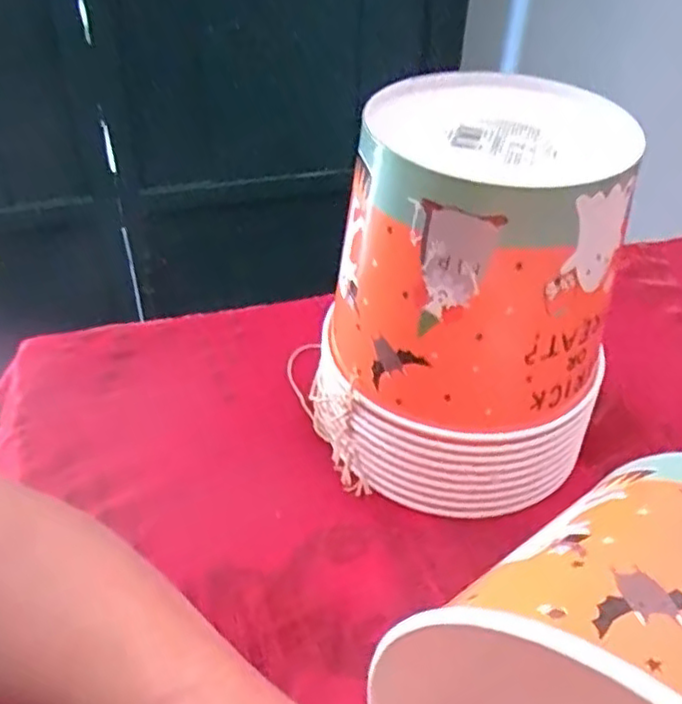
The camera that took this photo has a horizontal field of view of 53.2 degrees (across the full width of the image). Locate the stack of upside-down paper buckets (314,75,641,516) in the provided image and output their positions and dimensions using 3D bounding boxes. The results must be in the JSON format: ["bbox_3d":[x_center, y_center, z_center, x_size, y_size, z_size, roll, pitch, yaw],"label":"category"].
[{"bbox_3d":[0.074,-0.027,0.381,0.147,0.195,0.143,16,42,17],"label":"stack of upside-down paper buckets"}]

